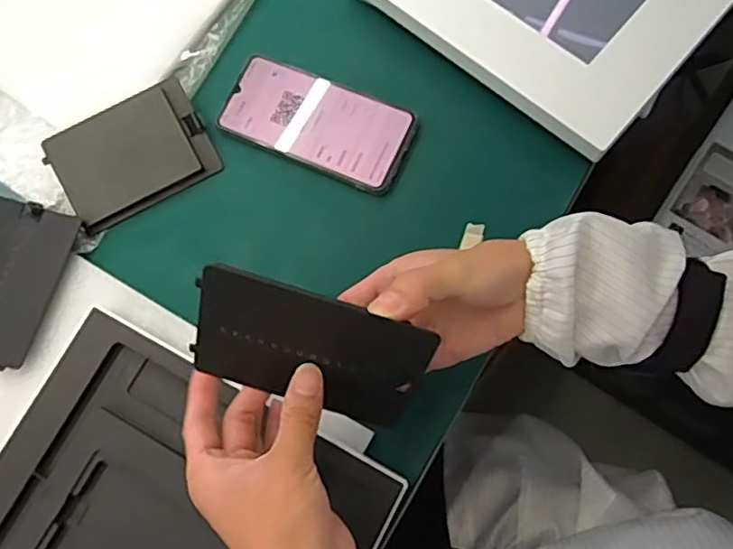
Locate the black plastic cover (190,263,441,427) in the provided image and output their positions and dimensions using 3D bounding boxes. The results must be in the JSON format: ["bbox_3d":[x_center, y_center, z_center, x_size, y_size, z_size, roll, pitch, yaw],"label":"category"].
[{"bbox_3d":[-0.030,0.040,0.315,0.118,0.082,0.004,17,40,-3],"label":"black plastic cover"}]

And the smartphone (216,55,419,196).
[{"bbox_3d":[-0.039,-0.119,0.476,0.150,0.012,0.068,24,78,11],"label":"smartphone"}]

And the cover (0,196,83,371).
[{"bbox_3d":[-0.276,0.002,0.458,0.084,0.009,0.119,14,76,7],"label":"cover"}]

